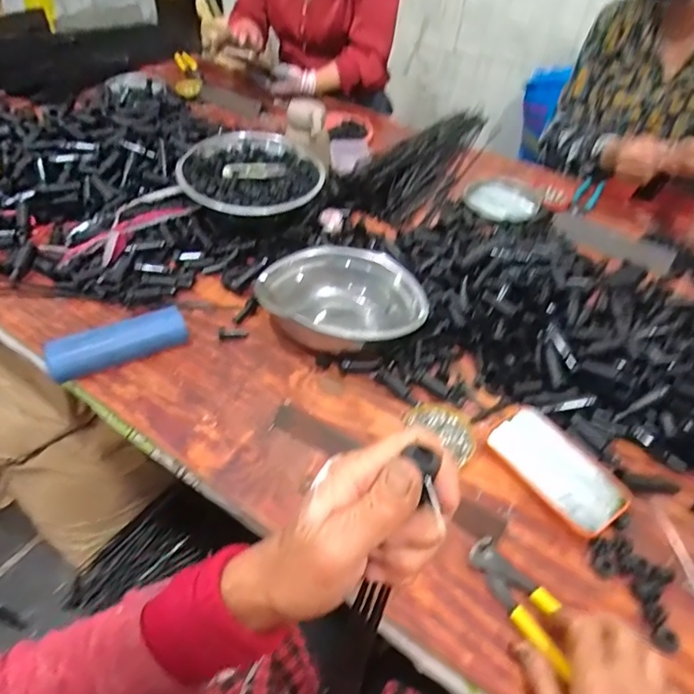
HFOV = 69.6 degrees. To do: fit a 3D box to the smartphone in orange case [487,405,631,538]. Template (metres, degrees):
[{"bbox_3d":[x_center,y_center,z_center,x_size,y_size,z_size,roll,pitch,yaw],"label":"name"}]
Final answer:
[{"bbox_3d":[0.224,0.131,0.539,0.076,0.016,0.143,-26,54,-26],"label":"smartphone in orange case"}]

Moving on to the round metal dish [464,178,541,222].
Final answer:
[{"bbox_3d":[0.288,-0.276,0.930,0.129,0.019,0.132,2,47,-3],"label":"round metal dish"}]

